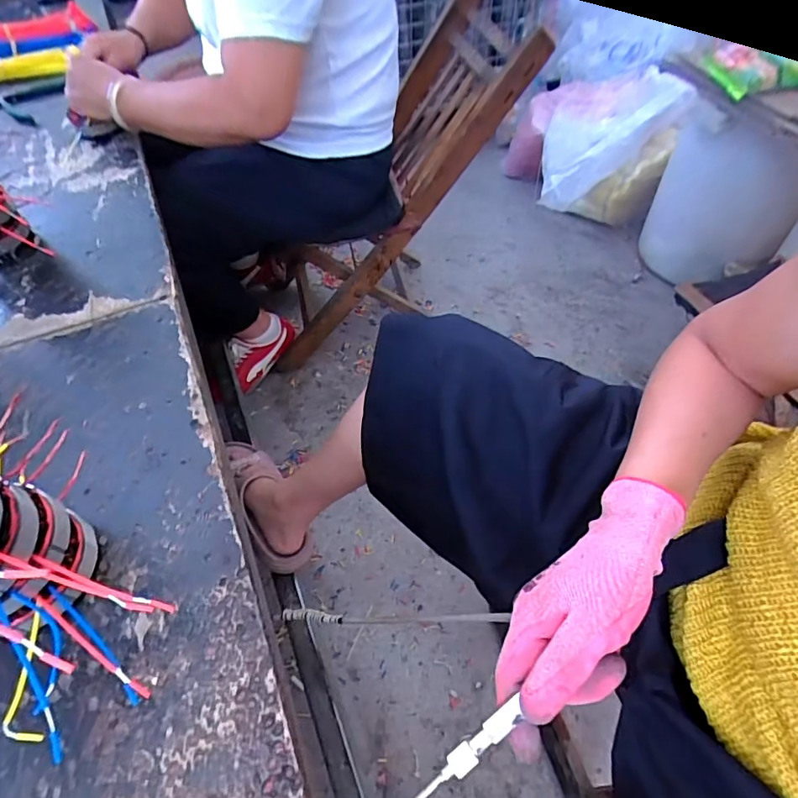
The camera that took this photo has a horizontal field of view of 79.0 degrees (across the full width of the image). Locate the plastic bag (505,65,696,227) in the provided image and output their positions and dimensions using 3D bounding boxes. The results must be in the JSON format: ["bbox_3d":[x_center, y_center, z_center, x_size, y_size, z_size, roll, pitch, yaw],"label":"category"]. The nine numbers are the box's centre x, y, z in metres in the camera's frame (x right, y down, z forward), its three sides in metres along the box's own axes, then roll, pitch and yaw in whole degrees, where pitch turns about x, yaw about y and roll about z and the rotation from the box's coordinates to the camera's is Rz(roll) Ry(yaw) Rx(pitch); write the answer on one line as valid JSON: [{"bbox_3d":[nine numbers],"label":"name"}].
[{"bbox_3d":[0.539,-0.758,1.425,0.353,0.320,0.384,-9,53,-5],"label":"plastic bag"}]

